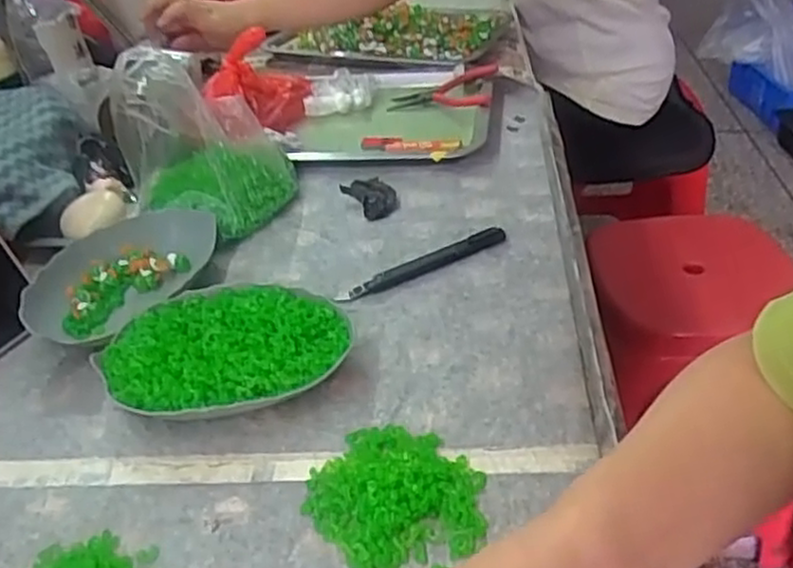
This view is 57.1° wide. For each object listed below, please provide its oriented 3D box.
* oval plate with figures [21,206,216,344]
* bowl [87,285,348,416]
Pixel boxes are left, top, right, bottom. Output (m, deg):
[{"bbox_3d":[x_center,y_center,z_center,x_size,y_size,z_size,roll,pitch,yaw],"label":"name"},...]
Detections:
[{"bbox_3d":[-0.223,-0.012,0.593,0.157,0.035,0.084,-30,44,-27],"label":"oval plate with figures"},{"bbox_3d":[-0.114,0.046,0.502,0.161,0.035,0.114,-14,39,-10],"label":"bowl"}]

